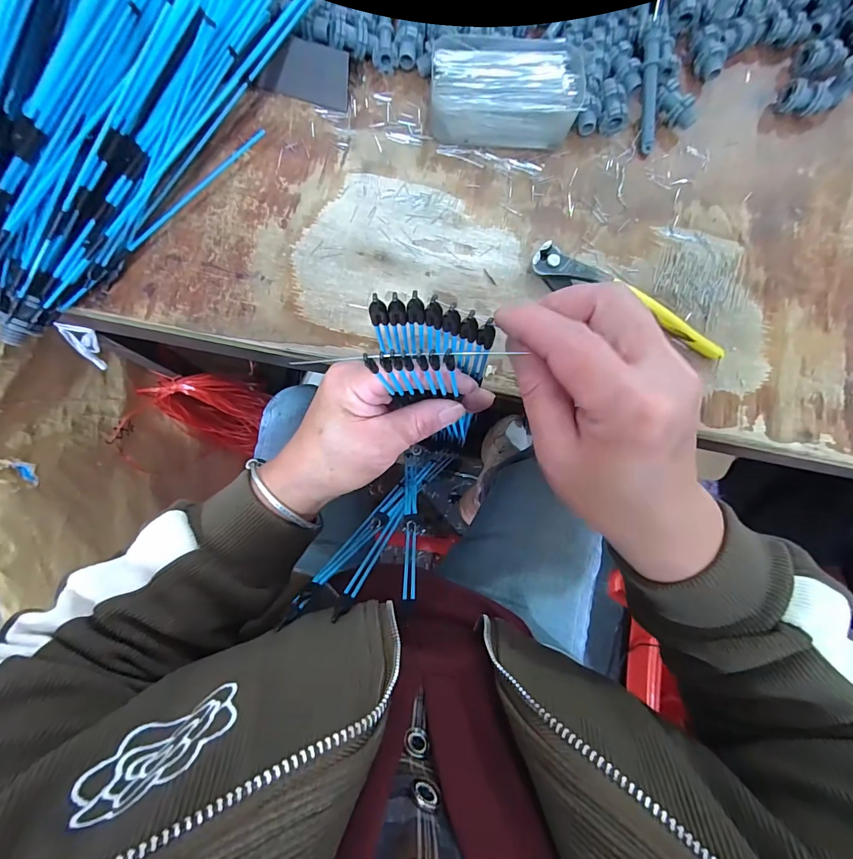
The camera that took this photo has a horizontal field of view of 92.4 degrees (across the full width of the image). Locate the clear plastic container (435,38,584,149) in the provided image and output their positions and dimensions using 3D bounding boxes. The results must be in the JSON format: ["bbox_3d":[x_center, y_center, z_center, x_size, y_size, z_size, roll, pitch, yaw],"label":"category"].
[{"bbox_3d":[0.064,-0.279,0.338,0.121,0.037,0.081,1,81,-4],"label":"clear plastic container"}]

